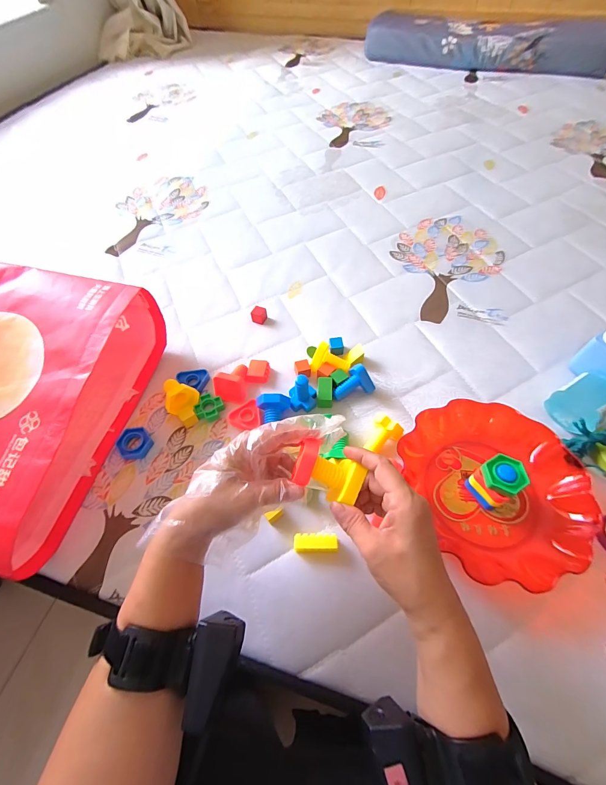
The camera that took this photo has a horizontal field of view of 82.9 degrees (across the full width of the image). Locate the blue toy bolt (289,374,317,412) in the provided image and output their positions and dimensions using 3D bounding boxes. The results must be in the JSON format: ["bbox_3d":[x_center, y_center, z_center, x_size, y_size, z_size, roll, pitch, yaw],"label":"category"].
[{"bbox_3d":[0.000,0.000,0.473,0.037,0.050,0.033,-3,56,-3],"label":"blue toy bolt"}]

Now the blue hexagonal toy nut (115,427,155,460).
[{"bbox_3d":[-0.228,0.068,0.464,0.044,0.015,0.046,5,60,4],"label":"blue hexagonal toy nut"}]

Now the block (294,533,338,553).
[{"bbox_3d":[0.015,0.170,0.389,0.048,0.015,0.019,-1,60,0],"label":"block"}]

